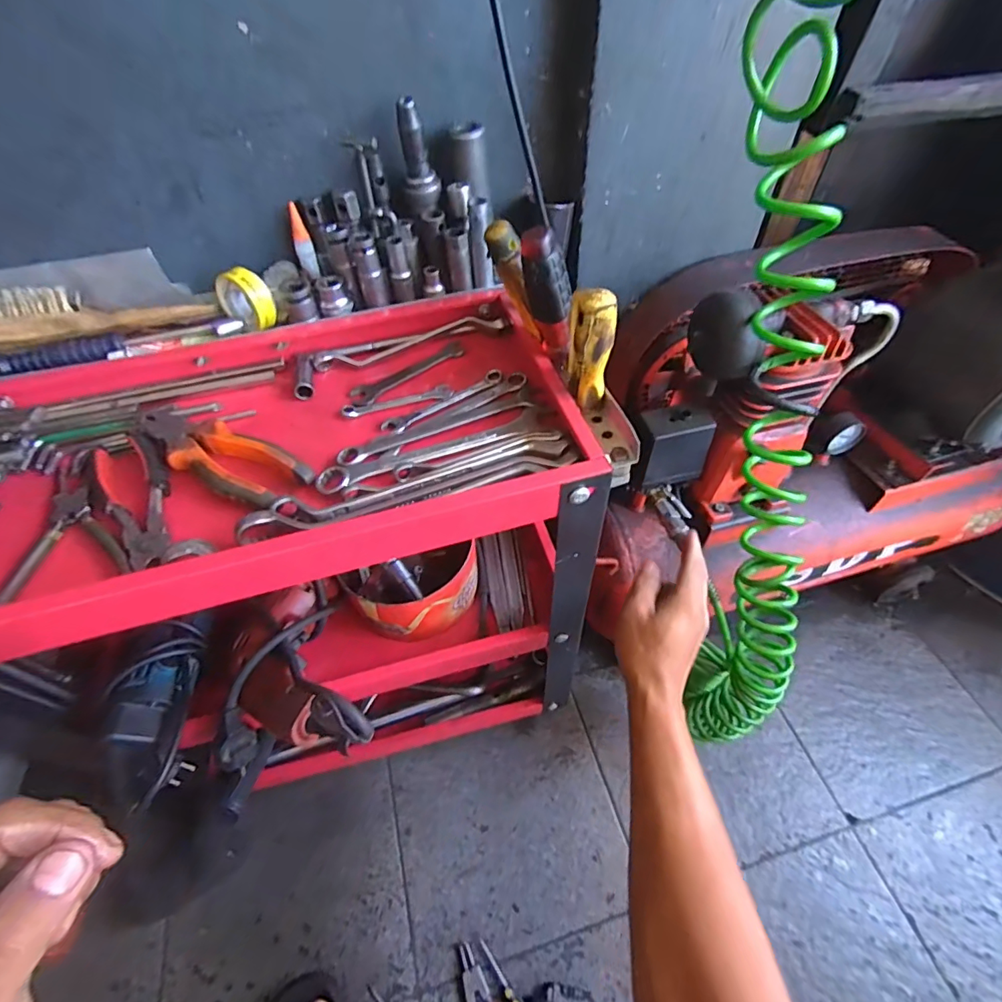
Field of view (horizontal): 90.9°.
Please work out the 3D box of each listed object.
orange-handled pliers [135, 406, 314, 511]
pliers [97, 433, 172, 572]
[{"bbox_3d":[-0.233,-0.040,0.398,0.175,0.017,0.050,23,56,19],"label":"orange-handled pliers"},{"bbox_3d":[-0.278,-0.002,0.372,0.050,0.015,0.128,-17,53,-11],"label":"pliers"}]

